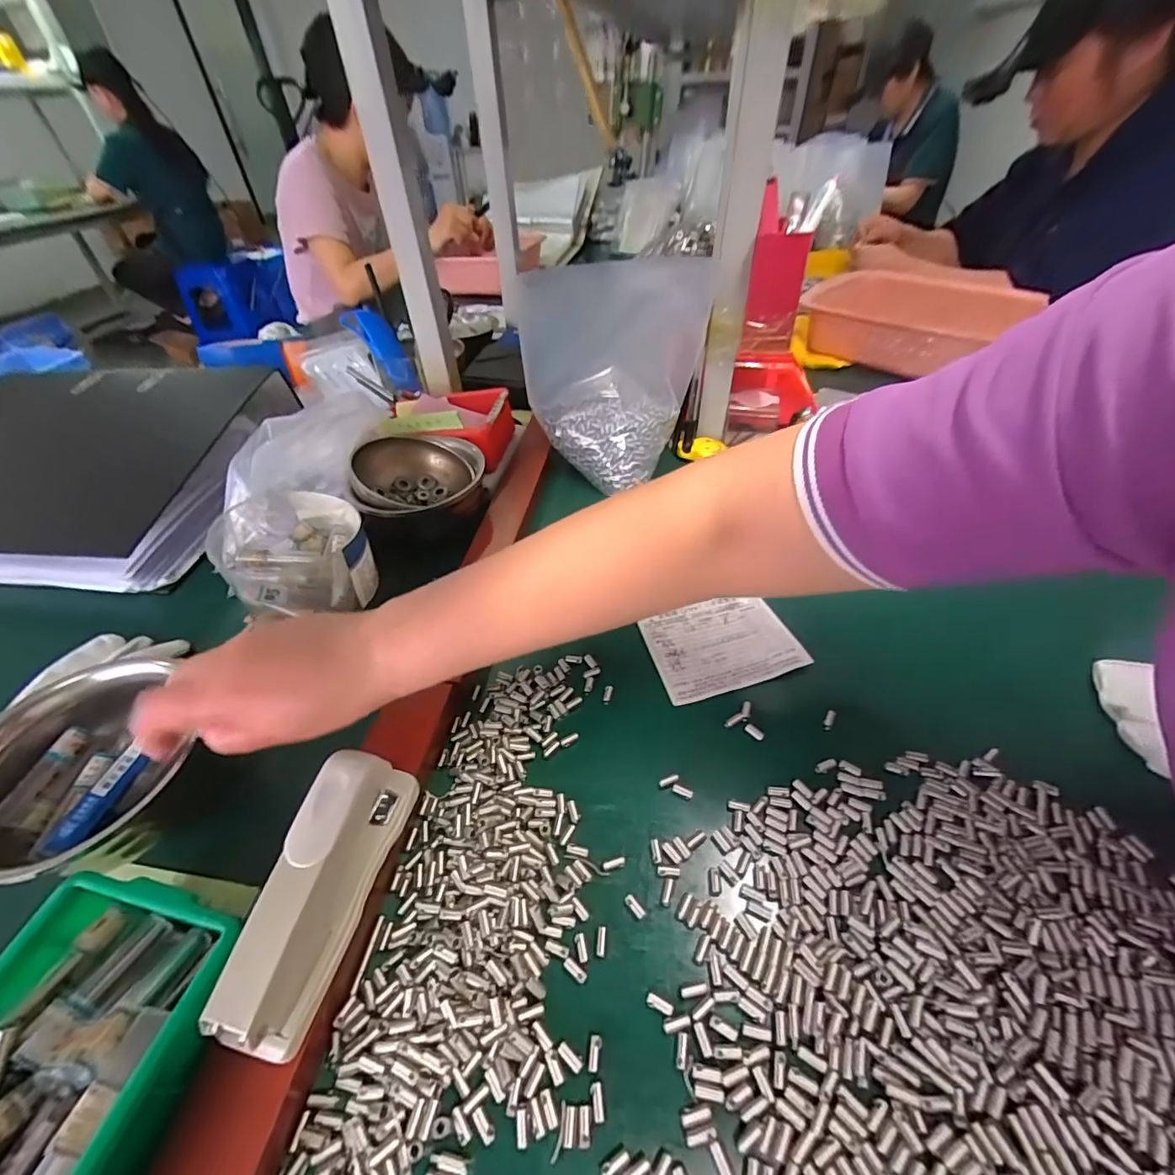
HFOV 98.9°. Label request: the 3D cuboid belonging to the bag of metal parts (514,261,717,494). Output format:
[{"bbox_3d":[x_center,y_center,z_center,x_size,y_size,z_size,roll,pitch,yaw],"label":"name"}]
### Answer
[{"bbox_3d":[0.025,-0.223,0.525,0.160,0.200,0.138,21,50,23],"label":"bag of metal parts"}]

